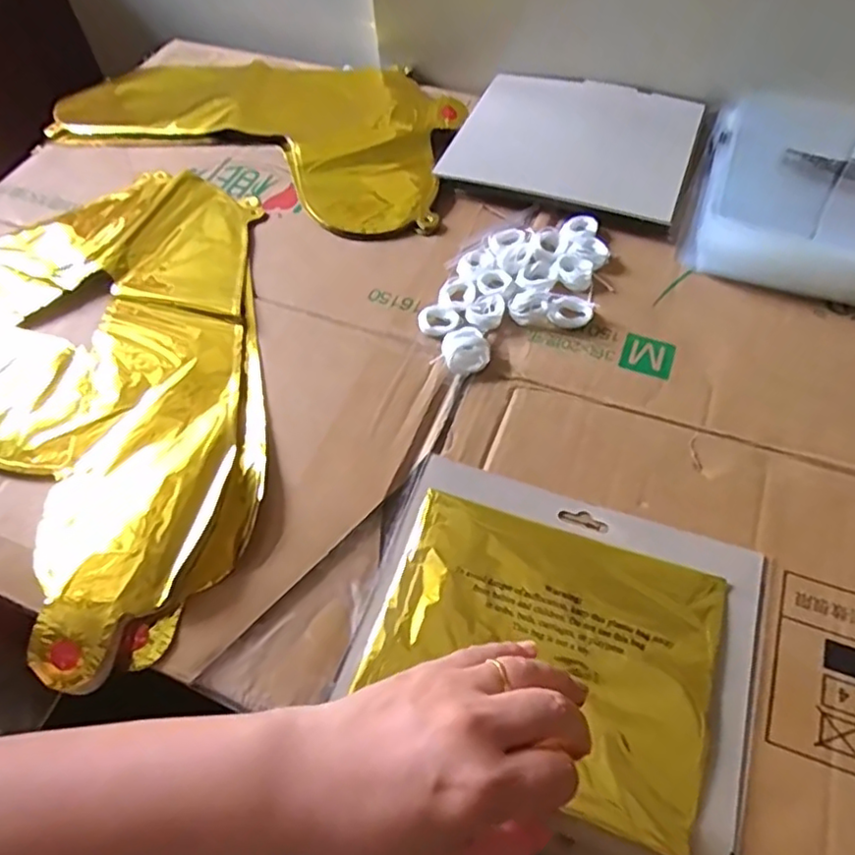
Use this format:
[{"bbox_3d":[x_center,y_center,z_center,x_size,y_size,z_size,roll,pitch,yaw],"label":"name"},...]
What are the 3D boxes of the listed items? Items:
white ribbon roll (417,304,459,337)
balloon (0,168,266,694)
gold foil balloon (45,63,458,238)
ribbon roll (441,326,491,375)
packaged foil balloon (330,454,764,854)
[{"bbox_3d":[0.008,-0.076,0.452,0.027,0.007,0.028,-1,56,2],"label":"white ribbon roll"},{"bbox_3d":[-0.246,-0.064,0.456,0.394,0.018,0.348,21,60,17],"label":"balloon"},{"bbox_3d":[-0.155,-0.294,0.602,0.399,0.012,0.230,16,58,13],"label":"gold foil balloon"},{"bbox_3d":[0.026,-0.054,0.431,0.031,0.015,0.038,-2,56,2],"label":"ribbon roll"},{"bbox_3d":[0.064,0.112,0.331,0.196,0.011,0.172,17,58,14],"label":"packaged foil balloon"}]

